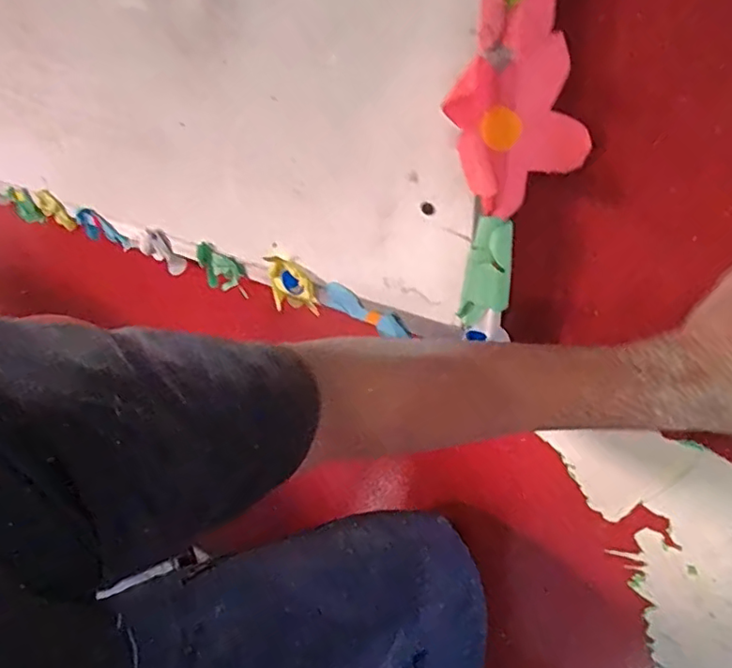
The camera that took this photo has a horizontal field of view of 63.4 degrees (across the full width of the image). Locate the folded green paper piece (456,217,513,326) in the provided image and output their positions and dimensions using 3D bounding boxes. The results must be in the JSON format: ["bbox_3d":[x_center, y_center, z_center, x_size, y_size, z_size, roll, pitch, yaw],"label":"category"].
[{"bbox_3d":[0.082,-0.038,0.407,0.033,0.090,0.011,10,40,16],"label":"folded green paper piece"}]

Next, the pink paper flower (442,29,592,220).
[{"bbox_3d":[0.088,-0.114,0.341,0.082,0.093,0.011,-6,38,-4],"label":"pink paper flower"}]

